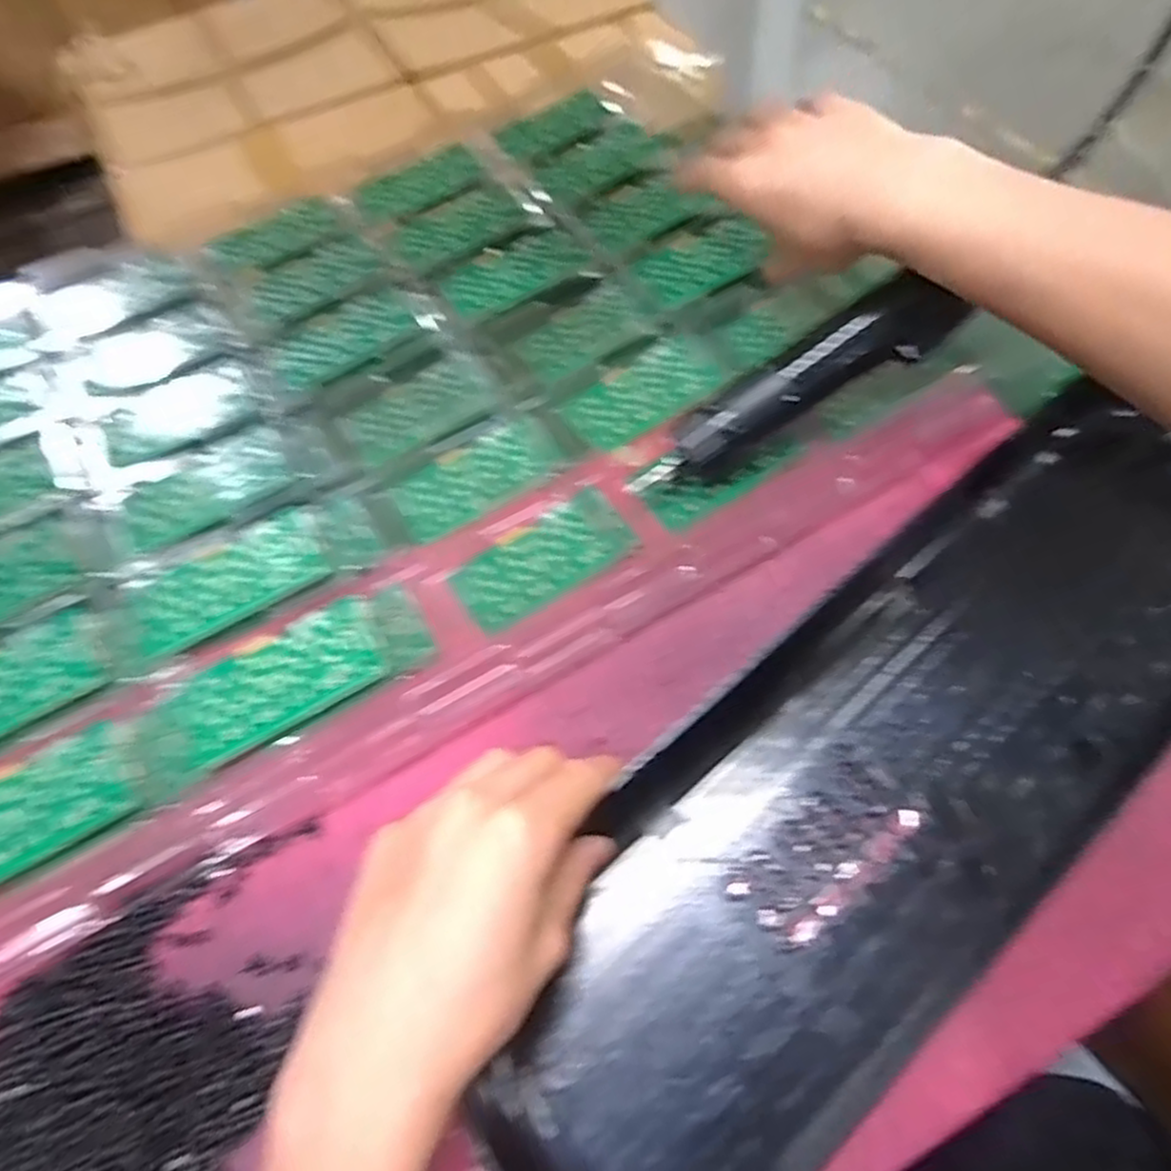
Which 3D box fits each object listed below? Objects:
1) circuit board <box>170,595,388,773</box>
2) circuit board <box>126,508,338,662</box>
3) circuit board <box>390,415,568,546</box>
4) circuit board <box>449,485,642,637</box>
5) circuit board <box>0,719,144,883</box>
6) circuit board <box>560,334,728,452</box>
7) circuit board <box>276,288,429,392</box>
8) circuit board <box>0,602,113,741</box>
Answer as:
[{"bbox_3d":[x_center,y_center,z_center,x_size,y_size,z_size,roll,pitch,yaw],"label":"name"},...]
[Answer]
[{"bbox_3d":[-0.144,0.045,0.356,0.093,0.009,0.050,-26,61,-12],"label":"circuit board"},{"bbox_3d":[-0.183,-0.003,0.389,0.097,0.006,0.051,-26,61,-12],"label":"circuit board"},{"bbox_3d":[-0.061,-0.062,0.432,0.094,0.008,0.050,-28,61,-13],"label":"circuit board"},{"bbox_3d":[-0.022,-0.015,0.397,0.092,0.010,0.046,-30,62,-14],"label":"circuit board"},{"bbox_3d":[-0.248,0.099,0.332,0.091,0.005,0.051,-26,61,-12],"label":"circuit board"},{"bbox_3d":[0.036,-0.117,0.458,0.092,0.010,0.051,-31,62,-14],"label":"circuit board"},{"bbox_3d":[-0.152,-0.160,0.483,0.090,0.008,0.052,-23,61,-10],"label":"circuit board"},{"bbox_3d":[-0.285,0.050,0.364,0.099,0.004,0.052,-26,61,-12],"label":"circuit board"}]

